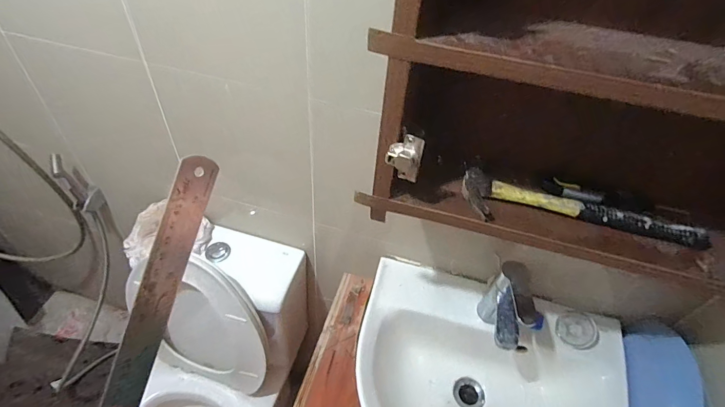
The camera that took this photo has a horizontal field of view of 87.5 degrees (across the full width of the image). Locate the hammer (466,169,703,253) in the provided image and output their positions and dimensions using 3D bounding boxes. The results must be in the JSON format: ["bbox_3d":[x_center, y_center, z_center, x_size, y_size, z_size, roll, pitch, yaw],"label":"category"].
[{"bbox_3d":[0.279,0.016,0.490,0.298,0.031,0.071,14,46,8],"label":"hammer"}]

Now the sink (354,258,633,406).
[{"bbox_3d":[0.219,0.342,0.710,0.474,0.202,0.356,14,46,8],"label":"sink"}]

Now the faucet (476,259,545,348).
[{"bbox_3d":[0.243,0.189,0.655,0.048,0.161,0.137,8,45,2],"label":"faucet"}]

